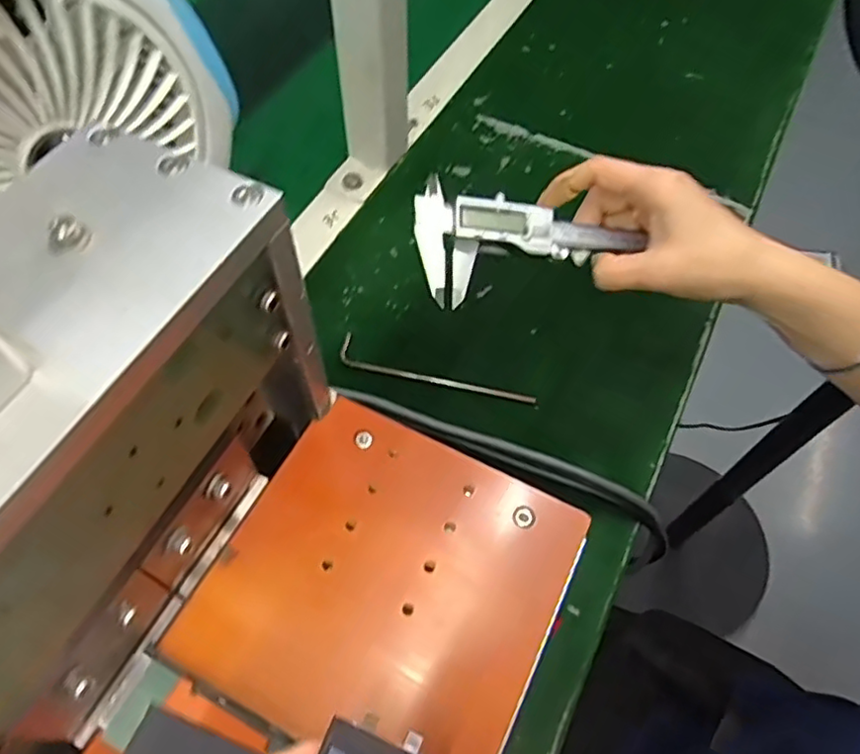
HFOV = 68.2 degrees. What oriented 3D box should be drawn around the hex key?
[{"bbox_3d":[0.005,-0.004,0.458,0.143,0.007,0.022,13,59,7],"label":"hex key"}]

